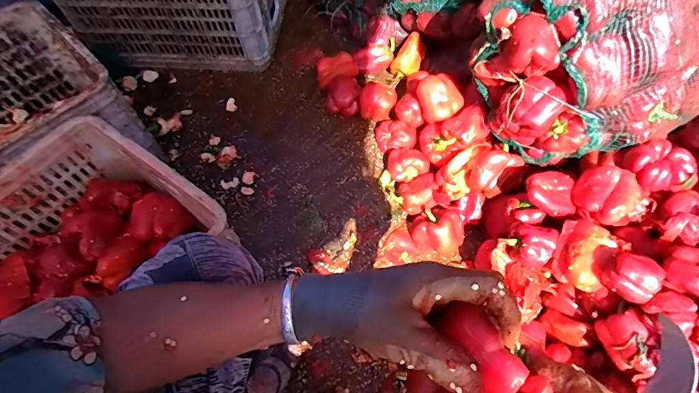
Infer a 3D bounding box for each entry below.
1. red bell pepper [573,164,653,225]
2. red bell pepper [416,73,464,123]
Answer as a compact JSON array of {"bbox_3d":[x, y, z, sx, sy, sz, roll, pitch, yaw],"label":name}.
[{"bbox_3d":[0.431,0.003,0.641,0.087,0.063,0.109,-36,66,-17],"label":"red bell pepper"},{"bbox_3d":[0.198,-0.222,0.864,0.085,0.066,0.101,-22,92,0],"label":"red bell pepper"}]

